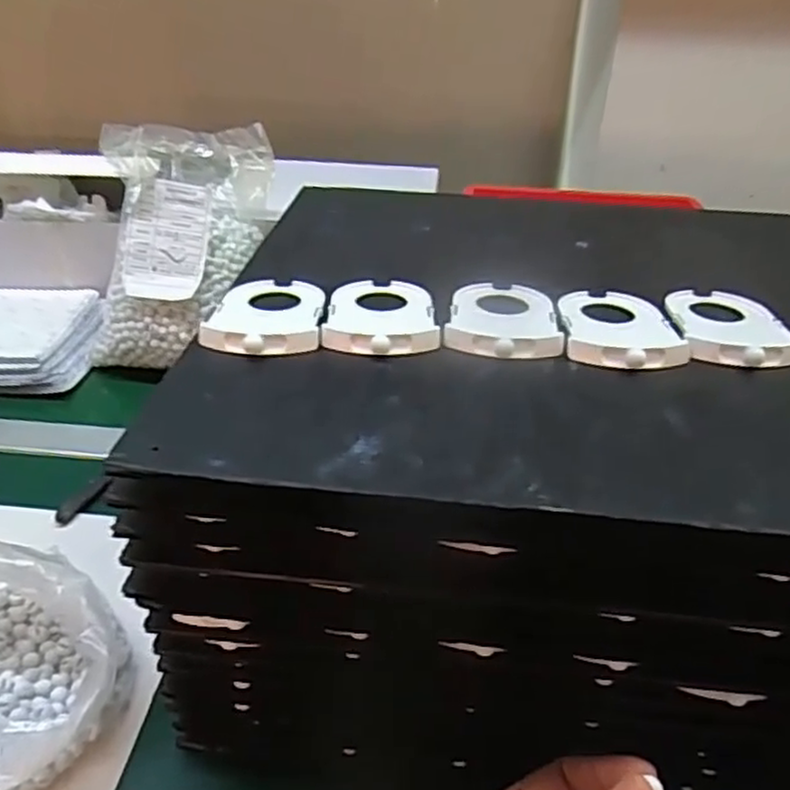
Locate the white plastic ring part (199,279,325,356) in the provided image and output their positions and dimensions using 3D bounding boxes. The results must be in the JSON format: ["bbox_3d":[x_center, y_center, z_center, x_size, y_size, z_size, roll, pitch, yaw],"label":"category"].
[{"bbox_3d":[-0.067,-0.045,0.376,0.058,0.010,0.080,2,34,0],"label":"white plastic ring part"}]

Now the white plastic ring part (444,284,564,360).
[{"bbox_3d":[0.058,-0.044,0.378,0.058,0.009,0.081,5,34,4],"label":"white plastic ring part"}]

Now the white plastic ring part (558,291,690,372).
[{"bbox_3d":[0.115,-0.039,0.372,0.058,0.007,0.078,0,34,-4],"label":"white plastic ring part"}]

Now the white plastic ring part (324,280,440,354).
[{"bbox_3d":[-0.008,-0.046,0.379,0.058,0.009,0.081,0,34,-4],"label":"white plastic ring part"}]

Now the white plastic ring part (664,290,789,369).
[{"bbox_3d":[0.177,-0.038,0.379,0.057,0.015,0.080,2,34,-1],"label":"white plastic ring part"}]

